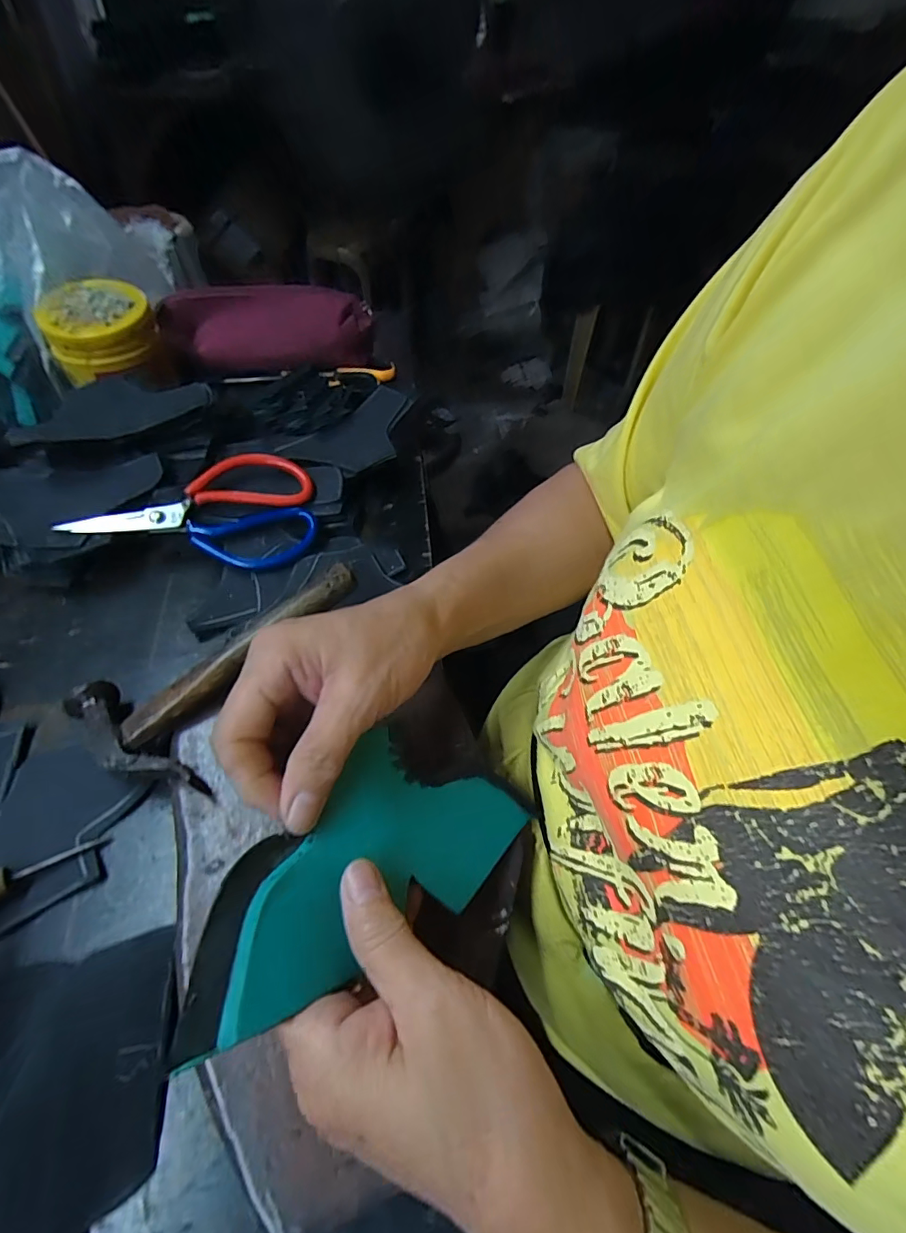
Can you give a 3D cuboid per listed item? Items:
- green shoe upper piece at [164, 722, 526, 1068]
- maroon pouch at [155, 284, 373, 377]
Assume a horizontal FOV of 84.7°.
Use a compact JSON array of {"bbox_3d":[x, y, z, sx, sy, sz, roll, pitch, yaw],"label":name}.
[{"bbox_3d":[-0.035,0.103,0.217,0.084,0.007,0.171,53,35,13],"label":"green shoe upper piece"},{"bbox_3d":[-0.201,-0.314,0.546,0.217,0.066,0.050,-9,55,-9],"label":"maroon pouch"}]

